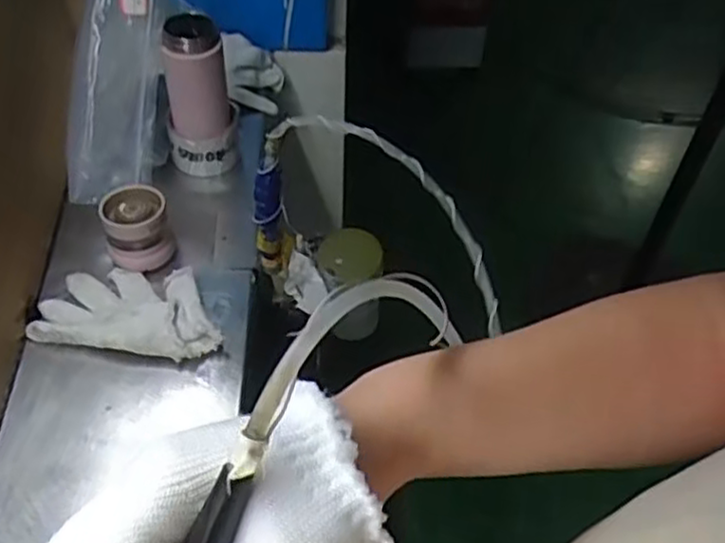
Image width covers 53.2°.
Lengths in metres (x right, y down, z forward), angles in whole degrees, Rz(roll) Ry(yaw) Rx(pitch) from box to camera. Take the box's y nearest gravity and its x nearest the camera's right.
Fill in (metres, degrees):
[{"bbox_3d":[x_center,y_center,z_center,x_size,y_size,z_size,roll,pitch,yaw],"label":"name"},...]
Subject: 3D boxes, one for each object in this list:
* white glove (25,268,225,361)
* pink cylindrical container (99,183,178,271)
[{"bbox_3d":[-0.230,0.039,0.723,0.180,0.028,0.102,5,47,2],"label":"white glove"},{"bbox_3d":[-0.237,-0.050,0.760,0.063,0.061,0.067,2,47,-2],"label":"pink cylindrical container"}]

